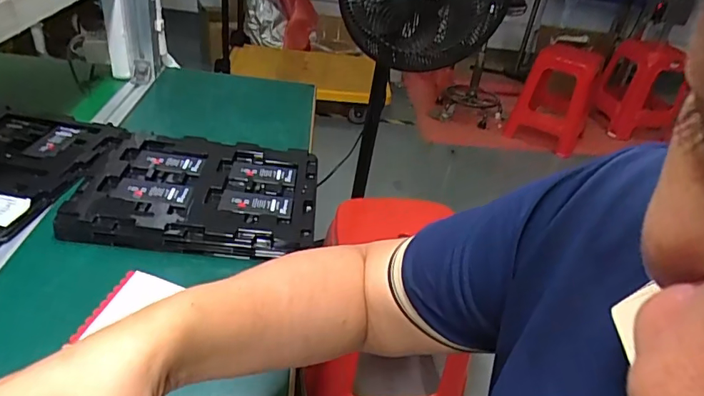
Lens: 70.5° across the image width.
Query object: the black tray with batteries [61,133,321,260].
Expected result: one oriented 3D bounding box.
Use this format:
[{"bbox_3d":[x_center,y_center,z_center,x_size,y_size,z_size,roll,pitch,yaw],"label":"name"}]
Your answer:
[{"bbox_3d":[-0.183,-0.016,0.619,0.272,0.022,0.219,9,33,-1],"label":"black tray with batteries"}]

